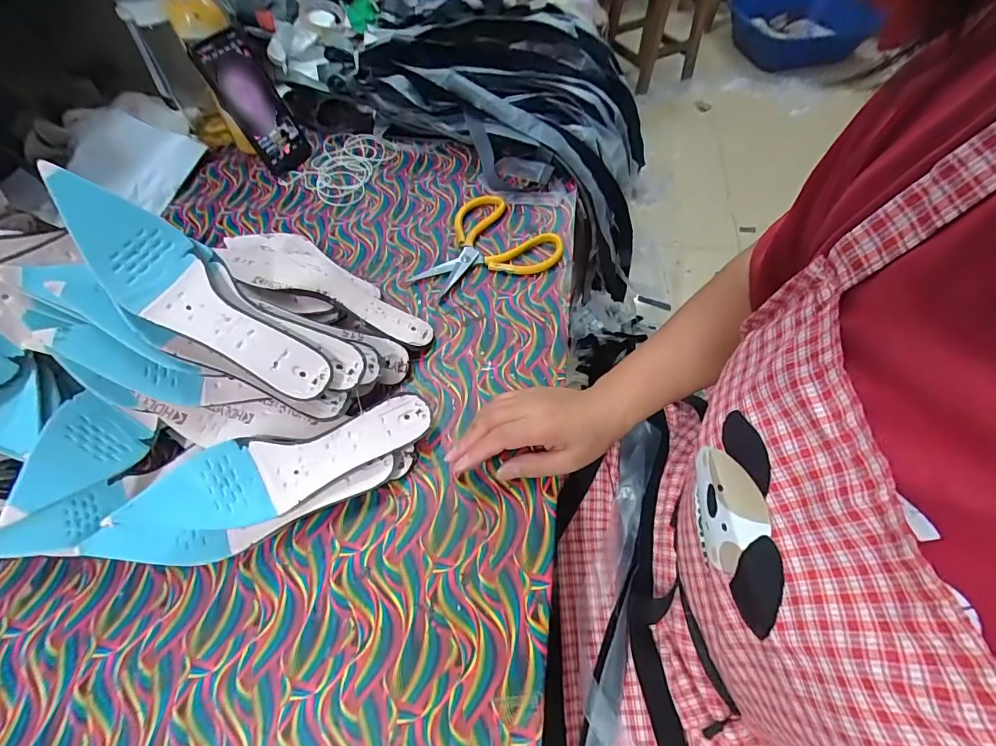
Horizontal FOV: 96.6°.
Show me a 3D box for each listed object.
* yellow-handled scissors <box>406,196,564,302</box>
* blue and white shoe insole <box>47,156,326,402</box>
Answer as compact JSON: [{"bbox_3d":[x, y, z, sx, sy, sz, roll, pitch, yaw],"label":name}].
[{"bbox_3d":[-0.015,-0.151,0.554,0.149,0.019,0.166,34,65,21],"label":"yellow-handled scissors"},{"bbox_3d":[-0.243,-0.061,0.357,0.235,0.033,0.065,40,64,-10],"label":"blue and white shoe insole"}]

